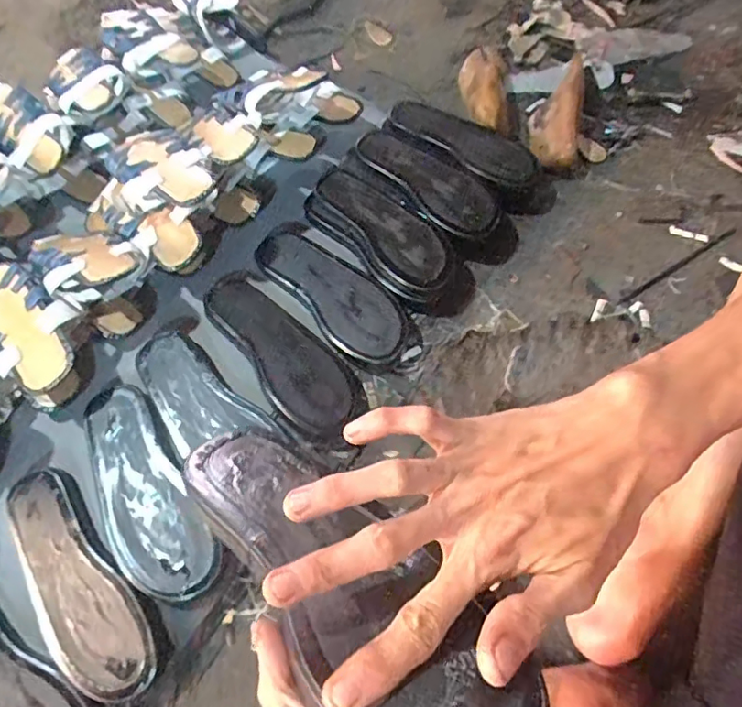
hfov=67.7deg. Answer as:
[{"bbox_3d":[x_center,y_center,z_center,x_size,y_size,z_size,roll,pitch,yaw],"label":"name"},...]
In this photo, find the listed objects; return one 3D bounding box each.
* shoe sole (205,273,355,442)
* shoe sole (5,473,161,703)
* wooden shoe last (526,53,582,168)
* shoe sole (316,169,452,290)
[{"bbox_3d":[-0.109,-0.003,0.687,0.097,0.021,0.254,-34,66,-15],"label":"shoe sole"},{"bbox_3d":[-0.310,0.241,0.575,0.097,0.034,0.250,-39,68,-17],"label":"shoe sole"},{"bbox_3d":[0.295,-0.379,0.880,0.079,0.055,0.212,9,63,7],"label":"wooden shoe last"},{"bbox_3d":[0.015,-0.180,0.766,0.094,0.026,0.234,-39,68,-17],"label":"shoe sole"}]

